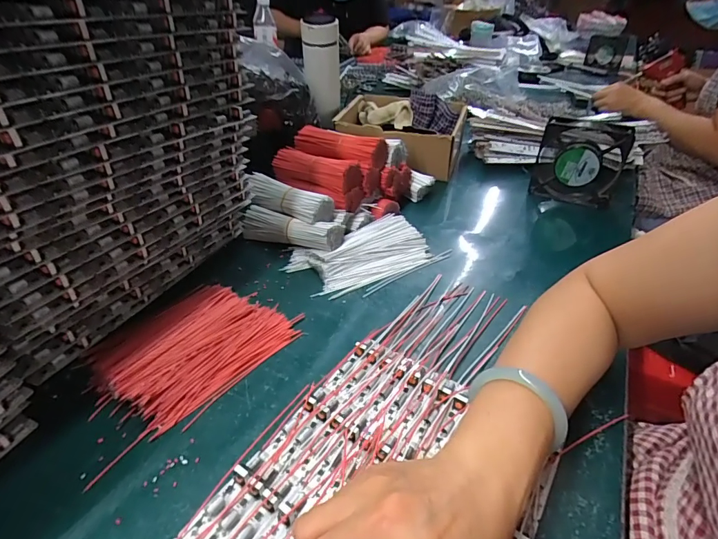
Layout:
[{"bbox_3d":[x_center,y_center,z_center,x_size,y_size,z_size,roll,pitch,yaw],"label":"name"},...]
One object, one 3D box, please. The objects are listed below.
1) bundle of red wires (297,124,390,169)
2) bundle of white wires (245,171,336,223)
[{"bbox_3d":[-0.032,-0.186,0.595,0.147,0.035,0.050,18,40,19],"label":"bundle of red wires"},{"bbox_3d":[-0.100,-0.097,0.548,0.145,0.033,0.049,25,43,27],"label":"bundle of white wires"}]

